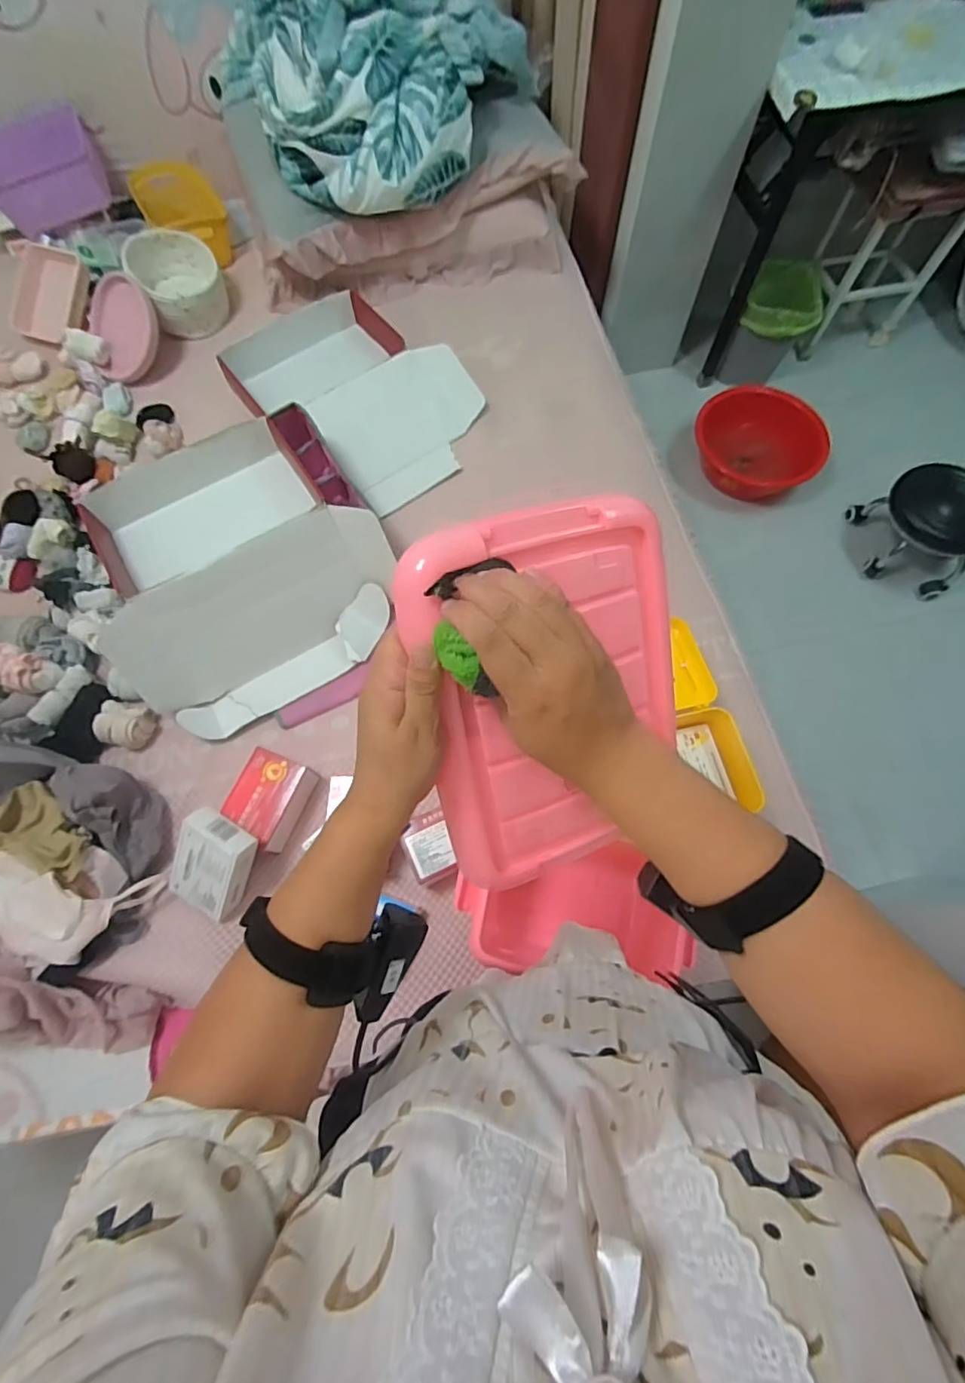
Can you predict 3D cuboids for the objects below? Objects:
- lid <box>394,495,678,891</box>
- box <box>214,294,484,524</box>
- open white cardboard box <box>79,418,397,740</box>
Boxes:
[{"bbox_3d":[0.054,0.007,0.380,0.188,0.024,0.252,-18,109,-18],"label":"lid"},{"bbox_3d":[-0.270,-0.632,1.173,0.394,0.090,0.536,-43,74,-14],"label":"box"},{"bbox_3d":[-0.420,-0.217,0.953,0.455,0.158,0.463,-31,72,-10],"label":"open white cardboard box"}]

